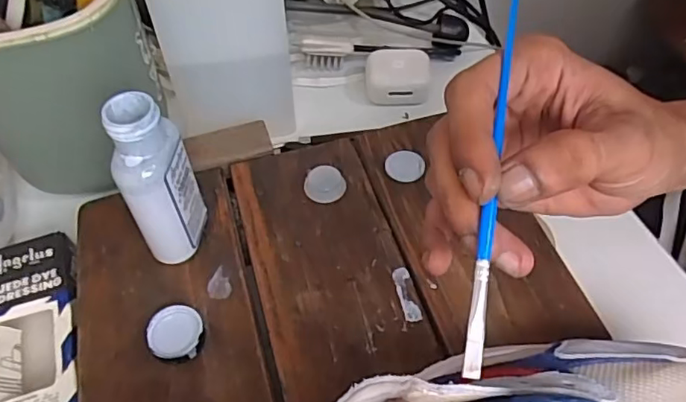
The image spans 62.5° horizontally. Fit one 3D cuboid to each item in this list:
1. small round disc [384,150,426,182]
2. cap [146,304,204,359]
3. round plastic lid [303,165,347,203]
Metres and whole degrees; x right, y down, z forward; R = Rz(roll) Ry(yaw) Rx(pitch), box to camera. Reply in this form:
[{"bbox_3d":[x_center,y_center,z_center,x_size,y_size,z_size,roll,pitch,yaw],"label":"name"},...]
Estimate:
[{"bbox_3d":[0.042,-0.025,0.386,0.025,0.004,0.026,0,52,1],"label":"small round disc"},{"bbox_3d":[-0.091,0.073,0.309,0.027,0.014,0.029,-2,55,3],"label":"cap"},{"bbox_3d":[-0.012,-0.011,0.376,0.027,0.010,0.024,9,53,8],"label":"round plastic lid"}]

